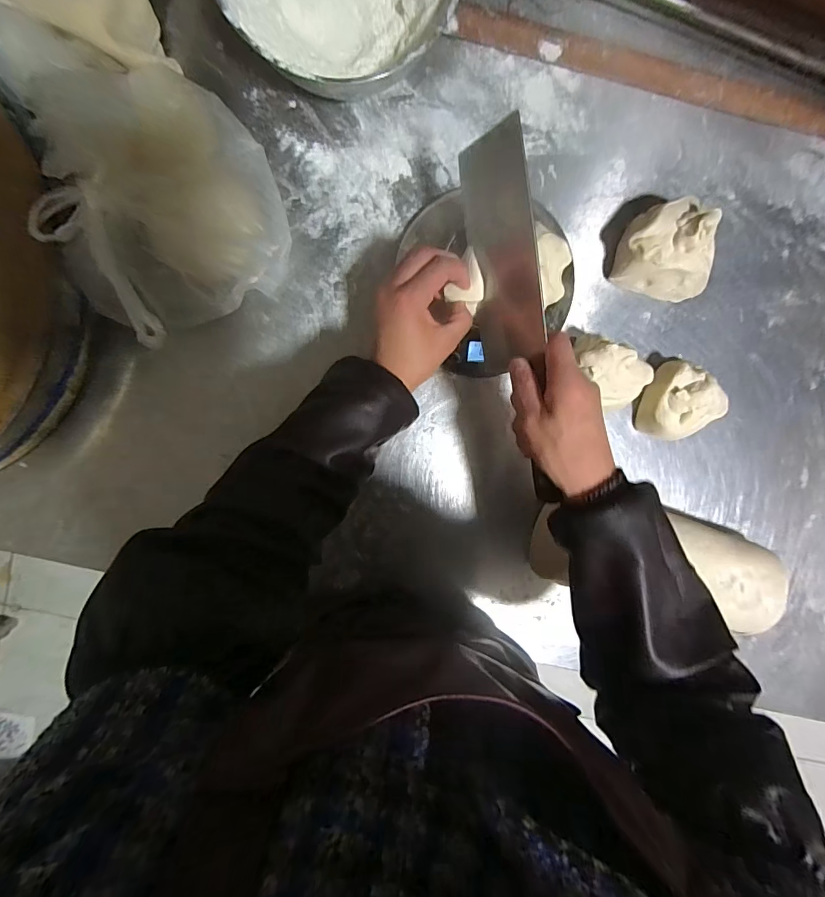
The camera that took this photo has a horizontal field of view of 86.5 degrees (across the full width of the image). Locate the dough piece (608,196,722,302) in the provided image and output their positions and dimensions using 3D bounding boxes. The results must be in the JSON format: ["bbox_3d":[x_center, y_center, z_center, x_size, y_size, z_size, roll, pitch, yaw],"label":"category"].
[{"bbox_3d":[0.273,-0.207,0.459,0.103,0.076,0.081,17,97,-7],"label":"dough piece"}]

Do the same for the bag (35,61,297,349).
[{"bbox_3d":[-0.222,-0.218,0.404,0.190,0.100,0.212,-24,100,0],"label":"bag"}]

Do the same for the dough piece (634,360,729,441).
[{"bbox_3d":[0.308,-0.049,0.498,0.081,0.056,0.083,16,97,-7],"label":"dough piece"}]

